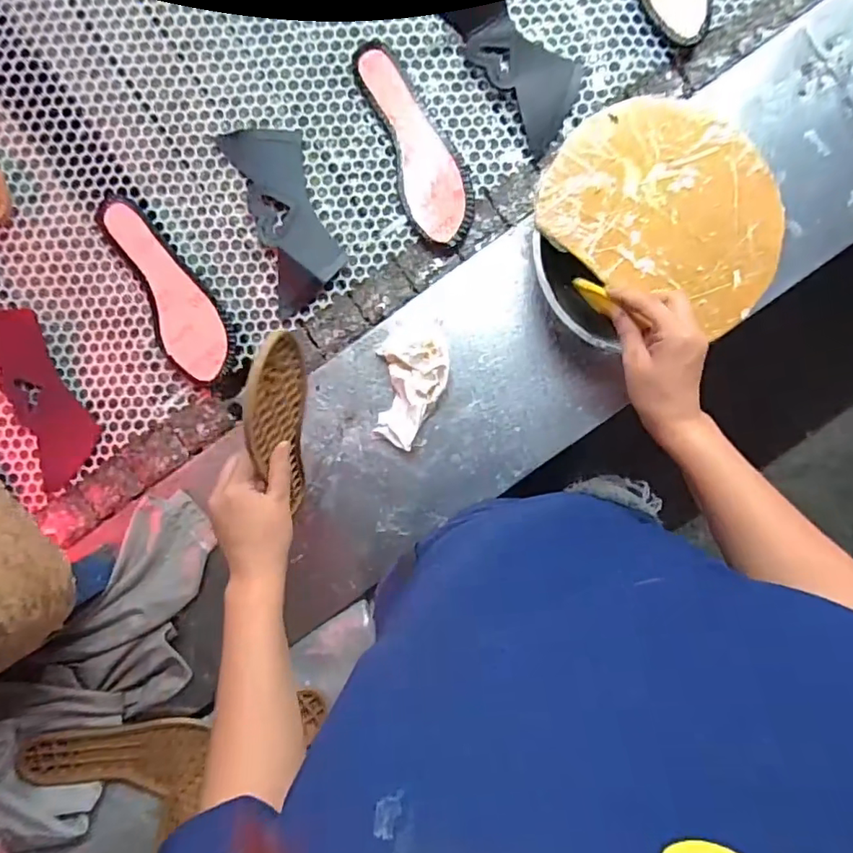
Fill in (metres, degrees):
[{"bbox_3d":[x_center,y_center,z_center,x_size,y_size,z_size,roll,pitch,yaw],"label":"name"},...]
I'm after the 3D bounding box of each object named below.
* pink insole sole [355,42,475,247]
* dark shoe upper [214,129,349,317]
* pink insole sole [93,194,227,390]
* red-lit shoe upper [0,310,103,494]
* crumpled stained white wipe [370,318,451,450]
[{"bbox_3d":[-0.012,-0.323,0.609,0.079,0.015,0.234,-25,94,-1],"label":"pink insole sole"},{"bbox_3d":[-0.160,-0.244,0.616,0.087,0.008,0.208,-19,94,-1],"label":"dark shoe upper"},{"bbox_3d":[-0.295,-0.161,0.612,0.073,0.019,0.231,-27,94,0],"label":"pink insole sole"},{"bbox_3d":[-0.447,-0.036,0.613,0.082,0.024,0.208,-24,94,-1],"label":"red-lit shoe upper"},{"bbox_3d":[-0.018,-0.048,0.587,0.072,0.030,0.136,15,92,-3],"label":"crumpled stained white wipe"}]

